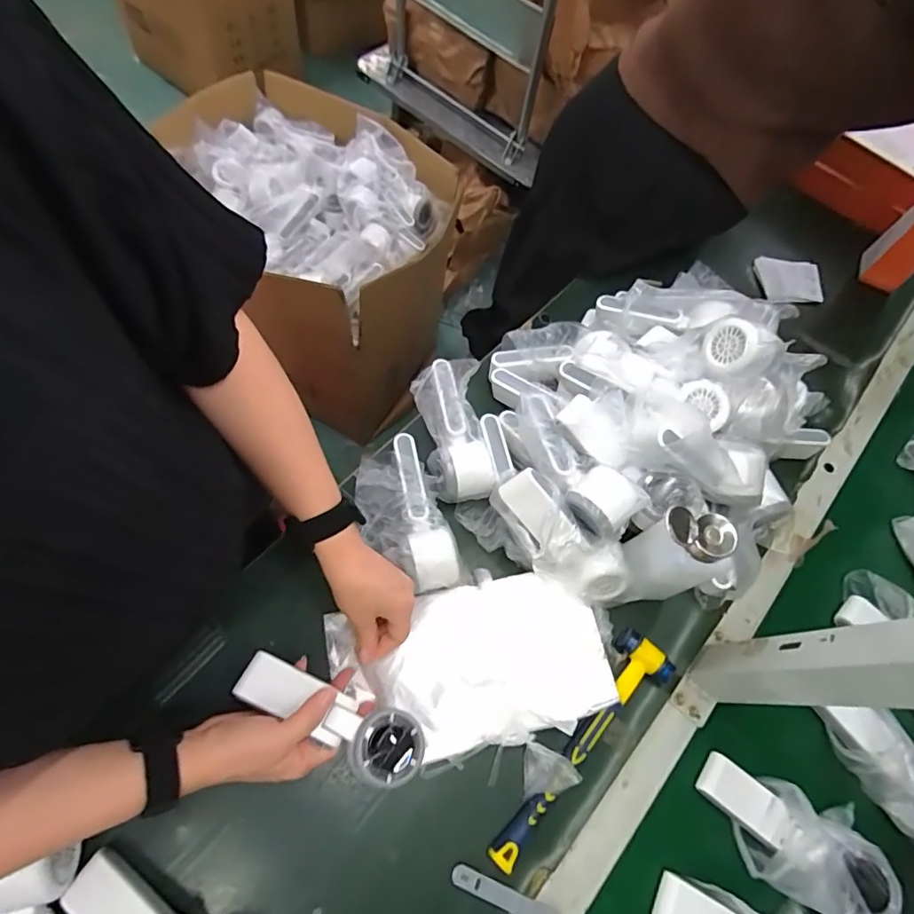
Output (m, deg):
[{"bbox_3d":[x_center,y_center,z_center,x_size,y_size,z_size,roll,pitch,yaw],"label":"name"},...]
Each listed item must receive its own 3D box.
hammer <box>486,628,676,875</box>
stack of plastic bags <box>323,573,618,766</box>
[{"bbox_3d":[0.114,0.273,0.510,0.244,0.025,0.058,-40,71,-19],"label":"hammer"},{"bbox_3d":[0.012,0.201,0.514,0.259,0.026,0.145,-12,64,-8],"label":"stack of plastic bags"}]

